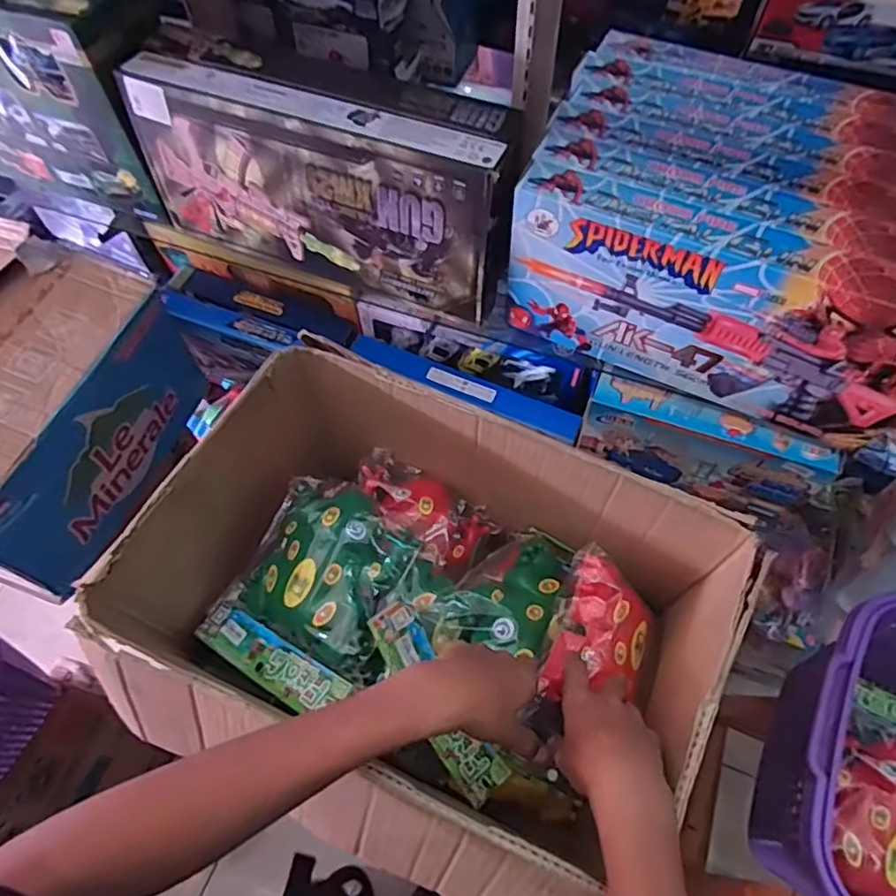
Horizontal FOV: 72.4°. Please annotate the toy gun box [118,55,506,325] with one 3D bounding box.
[{"bbox_3d":[-0.151,-0.290,0.702,0.428,0.200,0.060,20,63,12],"label":"toy gun box"}]

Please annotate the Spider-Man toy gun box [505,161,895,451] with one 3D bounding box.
[{"bbox_3d":[0.257,-0.137,0.619,0.400,0.189,0.046,24,64,13],"label":"Spider-Man toy gun box"}]

